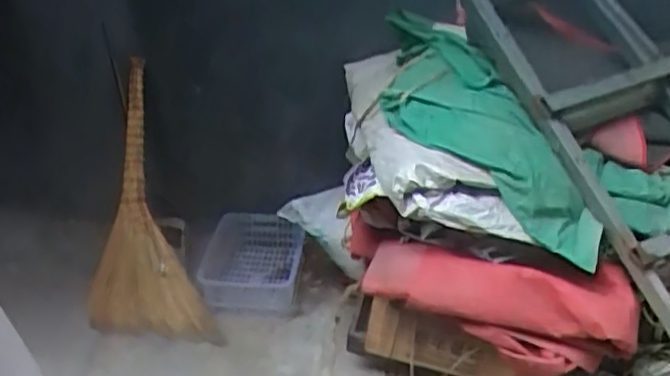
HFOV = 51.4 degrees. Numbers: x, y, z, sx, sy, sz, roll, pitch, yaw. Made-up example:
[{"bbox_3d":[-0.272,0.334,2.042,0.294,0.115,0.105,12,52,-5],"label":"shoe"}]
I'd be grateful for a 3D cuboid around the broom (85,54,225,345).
[{"bbox_3d":[-0.518,0.054,1.877,0.327,0.747,0.142,-5,8,-13],"label":"broom"}]

